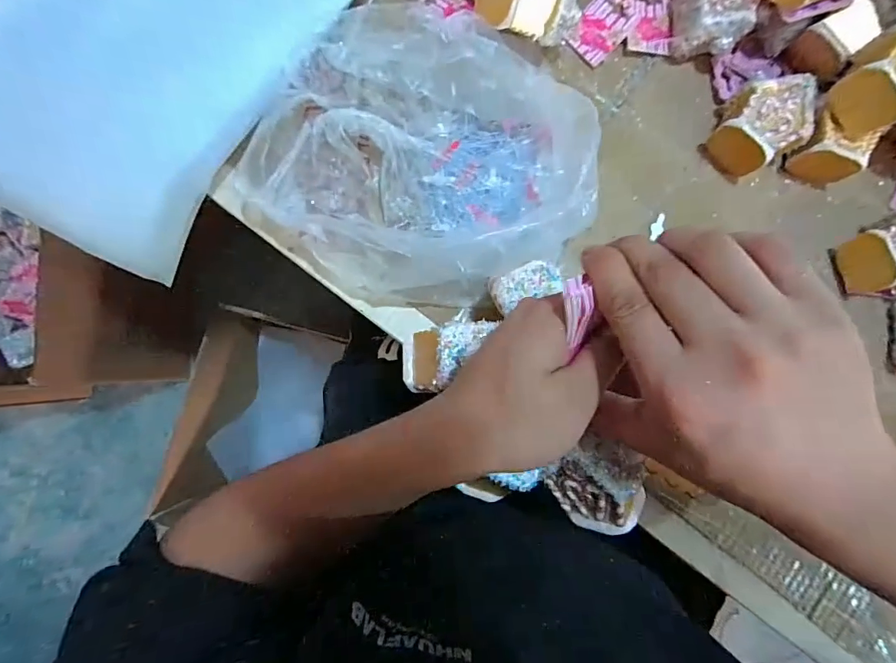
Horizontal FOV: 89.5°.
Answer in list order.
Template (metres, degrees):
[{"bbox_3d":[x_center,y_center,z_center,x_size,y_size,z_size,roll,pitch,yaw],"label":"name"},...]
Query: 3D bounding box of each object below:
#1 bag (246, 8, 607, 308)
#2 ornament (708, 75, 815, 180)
[{"bbox_3d":[-0.015,-0.143,0.370,0.268,0.067,0.246,33,84,0],"label":"bag"},{"bbox_3d":[0.281,-0.182,0.403,0.085,0.042,0.070,-30,87,-6],"label":"ornament"}]

